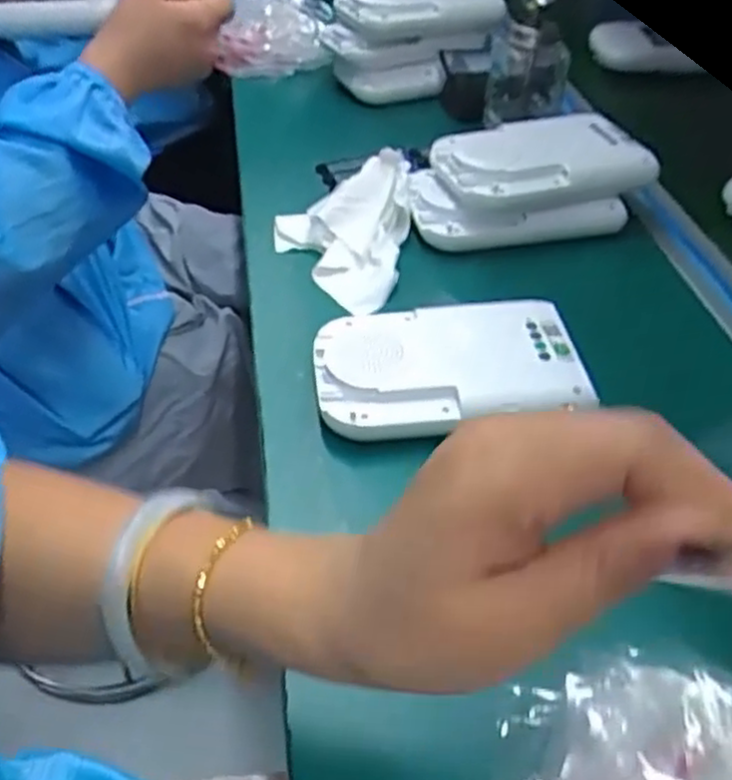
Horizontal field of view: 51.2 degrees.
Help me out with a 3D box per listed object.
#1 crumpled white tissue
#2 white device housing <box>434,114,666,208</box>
[{"bbox_3d":[-0.019,-0.118,0.550,0.099,0.040,0.150,2,47,3],"label":"crumpled white tissue"},{"bbox_3d":[0.129,-0.167,0.559,0.145,0.033,0.082,-15,48,-13],"label":"white device housing"}]

